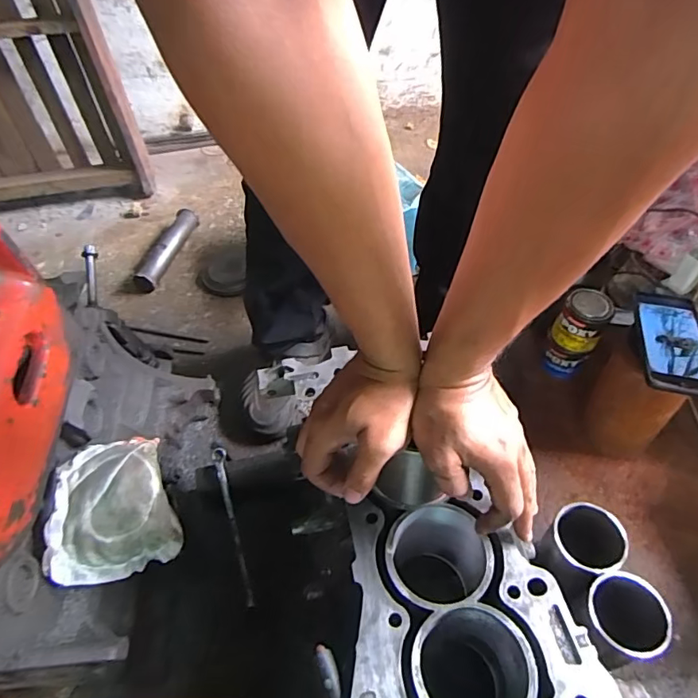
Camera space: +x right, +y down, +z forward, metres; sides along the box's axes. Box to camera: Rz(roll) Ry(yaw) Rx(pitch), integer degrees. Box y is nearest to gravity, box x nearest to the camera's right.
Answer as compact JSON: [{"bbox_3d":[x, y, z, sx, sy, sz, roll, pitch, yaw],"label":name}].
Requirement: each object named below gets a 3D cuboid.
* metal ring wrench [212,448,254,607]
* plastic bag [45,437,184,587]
[{"bbox_3d":[-0.159,0.236,0.682,0.017,0.020,0.212,-16,70,-8],"label":"metal ring wrench"},{"bbox_3d":[-0.256,0.168,0.544,0.121,0.068,0.134,-14,51,-9],"label":"plastic bag"}]

